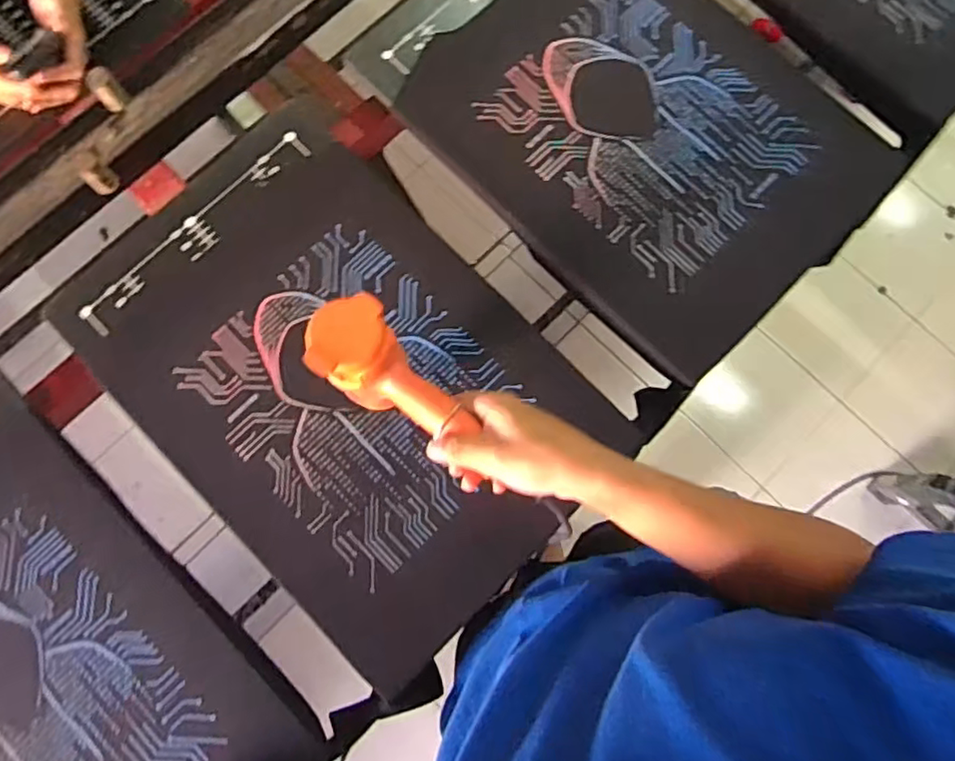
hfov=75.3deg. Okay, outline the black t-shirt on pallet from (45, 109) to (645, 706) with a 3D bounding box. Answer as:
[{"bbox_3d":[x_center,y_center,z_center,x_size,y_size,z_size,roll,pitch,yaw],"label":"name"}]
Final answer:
[{"bbox_3d":[-0.158,-0.008,0.725,0.405,0.047,0.599,-43,83,-7],"label":"black t-shirt on pallet"}]

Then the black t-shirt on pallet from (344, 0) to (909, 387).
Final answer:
[{"bbox_3d":[0.180,-0.335,0.788,0.411,0.053,0.603,-43,82,-8],"label":"black t-shirt on pallet"}]

